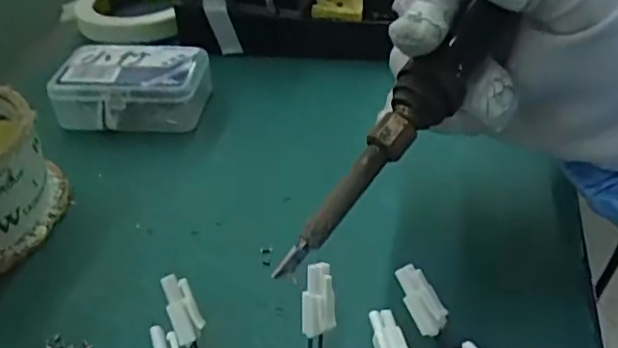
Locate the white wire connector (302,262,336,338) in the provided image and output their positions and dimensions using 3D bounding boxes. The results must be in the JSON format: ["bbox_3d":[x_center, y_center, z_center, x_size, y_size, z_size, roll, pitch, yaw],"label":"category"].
[{"bbox_3d":[0.004,0.045,0.223,0.012,0.027,0.004,6,5,18],"label":"white wire connector"}]

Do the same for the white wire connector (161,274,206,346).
[{"bbox_3d":[-0.046,0.049,0.228,0.010,0.004,0.026,-18,78,-16],"label":"white wire connector"}]

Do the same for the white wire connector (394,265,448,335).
[{"bbox_3d":[0.042,0.046,0.230,0.011,0.006,0.026,-19,72,-17],"label":"white wire connector"}]

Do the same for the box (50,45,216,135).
[{"bbox_3d":[-0.107,-0.050,0.382,0.084,0.039,0.059,1,38,10],"label":"box"}]

